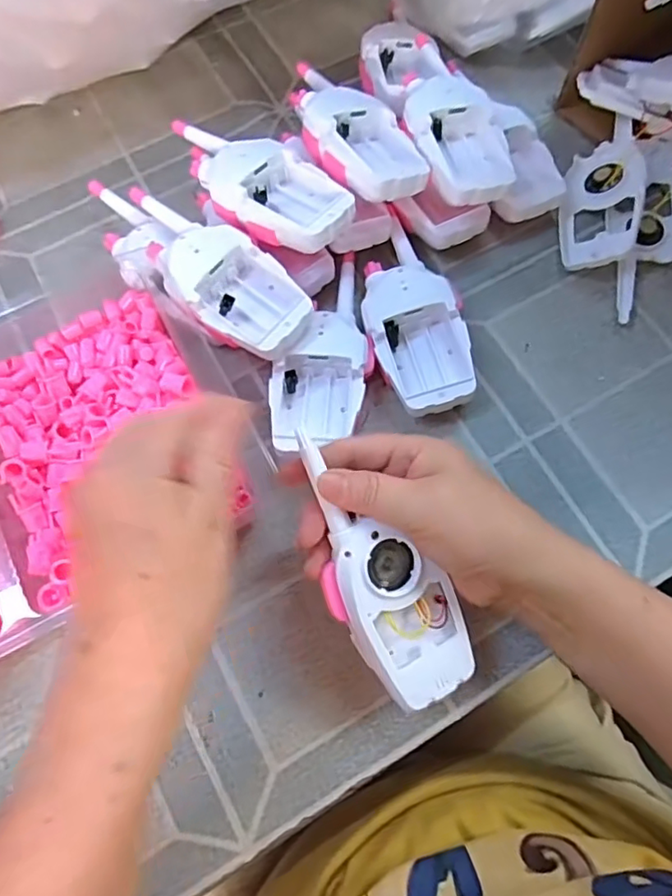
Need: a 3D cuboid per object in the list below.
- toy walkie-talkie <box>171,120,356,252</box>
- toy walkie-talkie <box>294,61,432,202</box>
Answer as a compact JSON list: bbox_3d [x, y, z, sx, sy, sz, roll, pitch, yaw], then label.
[{"bbox_3d":[-0.063,-0.189,0.401,0.162,0.032,0.063,32,74,11],"label":"toy walkie-talkie"},{"bbox_3d":[0.013,-0.227,0.406,0.064,0.027,0.133,-35,74,-11],"label":"toy walkie-talkie"}]

